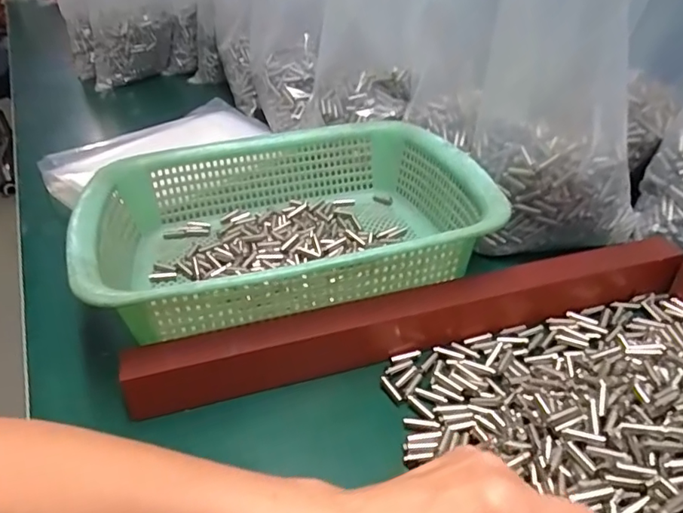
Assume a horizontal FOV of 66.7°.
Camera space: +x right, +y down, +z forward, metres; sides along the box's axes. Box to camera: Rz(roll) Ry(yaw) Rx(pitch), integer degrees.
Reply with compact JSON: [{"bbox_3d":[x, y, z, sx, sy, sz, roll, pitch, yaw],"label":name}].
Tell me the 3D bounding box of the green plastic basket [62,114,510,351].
[{"bbox_3d":[-0.043,-0.029,0.425,0.292,0.086,0.222,-13,38,-12],"label":"green plastic basket"}]

